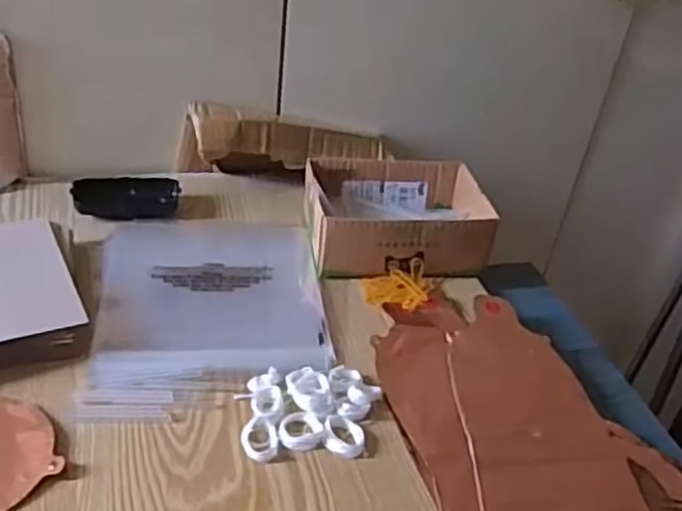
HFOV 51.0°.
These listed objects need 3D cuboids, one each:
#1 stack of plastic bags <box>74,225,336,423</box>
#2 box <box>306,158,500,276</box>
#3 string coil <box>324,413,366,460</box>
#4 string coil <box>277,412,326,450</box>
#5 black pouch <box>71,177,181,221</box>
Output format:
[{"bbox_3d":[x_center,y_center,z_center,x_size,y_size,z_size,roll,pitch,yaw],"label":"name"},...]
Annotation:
[{"bbox_3d":[-0.120,0.044,0.677,0.206,0.012,0.276,1,36,-10],"label":"stack of plastic bags"},{"bbox_3d":[0.059,-0.040,0.763,0.184,0.067,0.135,0,36,-10],"label":"box"},{"bbox_3d":[0.002,0.140,0.555,0.031,0.009,0.034,5,35,-4],"label":"string coil"},{"bbox_3d":[-0.031,0.136,0.553,0.034,0.007,0.032,5,35,-4],"label":"string coil"},{"bbox_3d":[-0.232,-0.063,0.778,0.108,0.023,0.055,-2,36,-13],"label":"black pouch"}]

